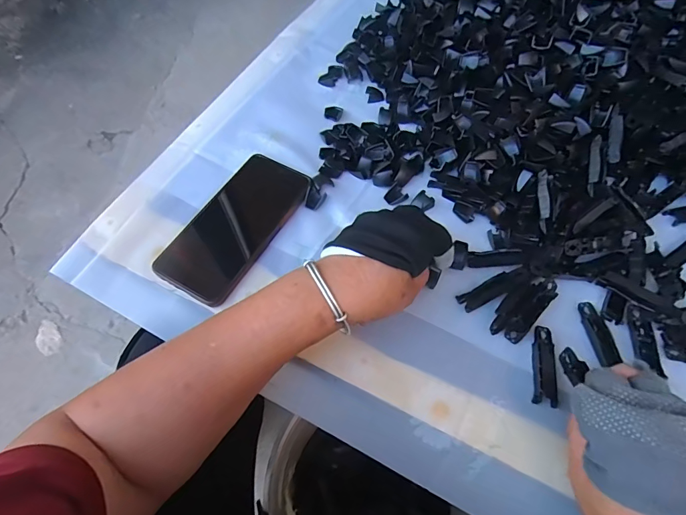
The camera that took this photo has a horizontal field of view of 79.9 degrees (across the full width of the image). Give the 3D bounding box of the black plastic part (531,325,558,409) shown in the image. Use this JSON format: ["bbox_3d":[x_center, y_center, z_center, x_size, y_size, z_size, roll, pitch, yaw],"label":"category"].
[{"bbox_3d":[0.166,0.088,0.337,0.018,0.006,0.064,9,62,6],"label":"black plastic part"}]

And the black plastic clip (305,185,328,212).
[{"bbox_3d":[-0.028,-0.060,0.423,0.018,0.005,0.023,19,63,11],"label":"black plastic clip"}]

